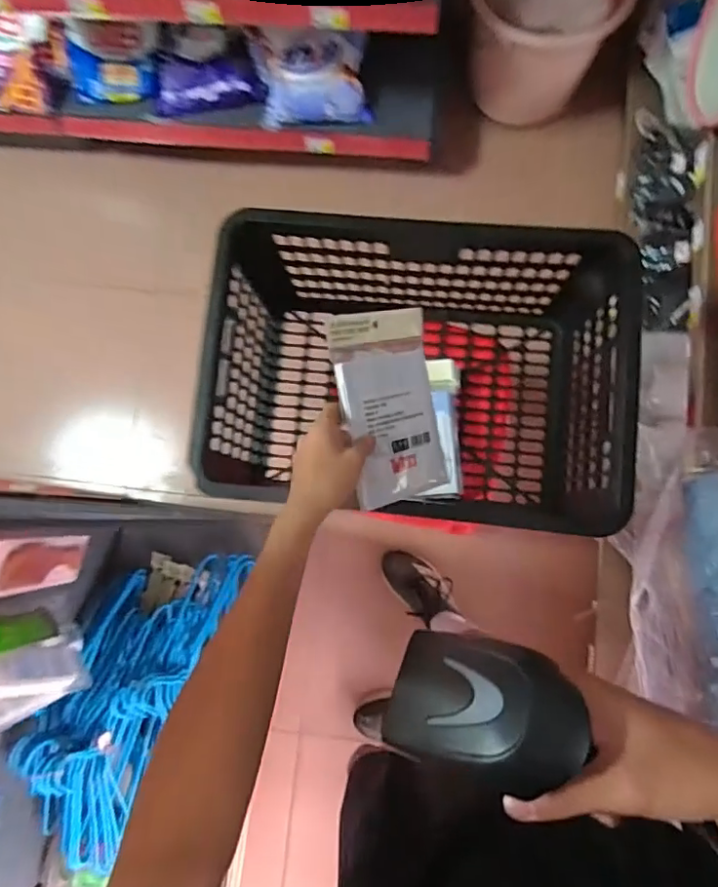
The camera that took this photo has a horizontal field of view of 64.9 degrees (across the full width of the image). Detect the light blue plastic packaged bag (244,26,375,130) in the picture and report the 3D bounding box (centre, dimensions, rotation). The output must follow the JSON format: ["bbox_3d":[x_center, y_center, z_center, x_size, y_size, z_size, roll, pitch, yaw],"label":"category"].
[{"bbox_3d":[-0.106,-0.808,1.228,0.244,0.092,0.192,-4,83,2],"label":"light blue plastic packaged bag"}]

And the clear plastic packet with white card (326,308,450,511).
[{"bbox_3d":[0.034,-0.040,0.601,0.121,0.014,0.198,-13,96,-34],"label":"clear plastic packet with white card"}]

